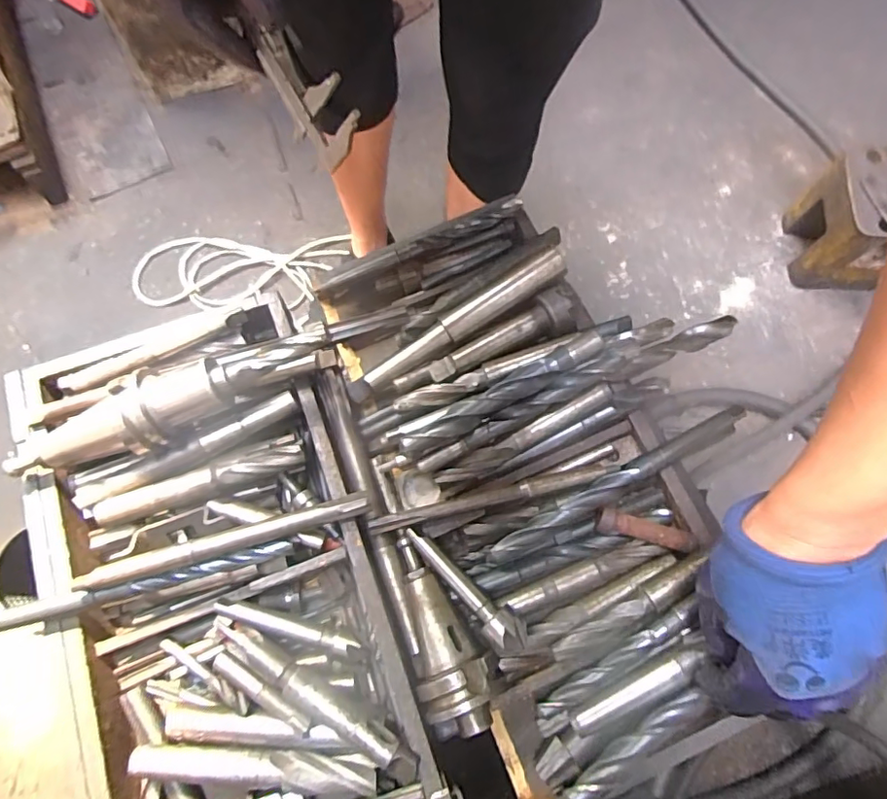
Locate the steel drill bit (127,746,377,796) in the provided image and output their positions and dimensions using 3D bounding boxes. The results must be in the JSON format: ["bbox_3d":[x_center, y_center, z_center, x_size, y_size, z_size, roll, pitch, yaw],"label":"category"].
[{"bbox_3d":[-0.130,0.255,0.372,0.164,0.022,0.019,5,75,0],"label":"steel drill bit"}]

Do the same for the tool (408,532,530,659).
[{"bbox_3d":[0.013,0.143,0.407,0.114,0.021,0.026,42,78,10],"label":"tool"}]

